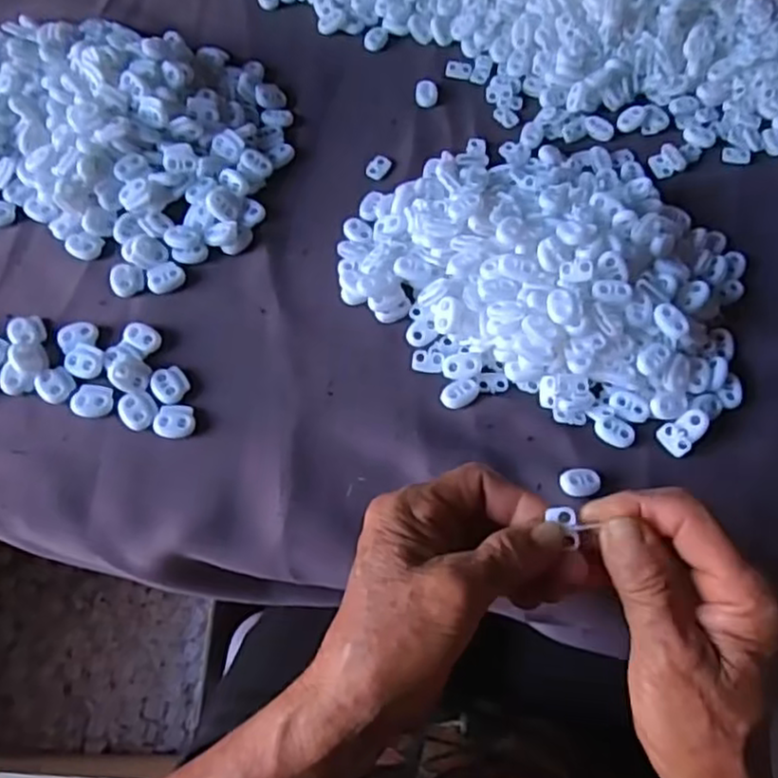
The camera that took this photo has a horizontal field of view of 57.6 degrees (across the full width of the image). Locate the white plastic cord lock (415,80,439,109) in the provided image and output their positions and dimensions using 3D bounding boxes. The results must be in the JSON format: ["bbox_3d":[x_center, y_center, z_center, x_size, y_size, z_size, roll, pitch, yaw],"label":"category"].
[{"bbox_3d":[0.027,-0.210,0.503,0.017,0.008,0.019,7,63,1],"label":"white plastic cord lock"}]

